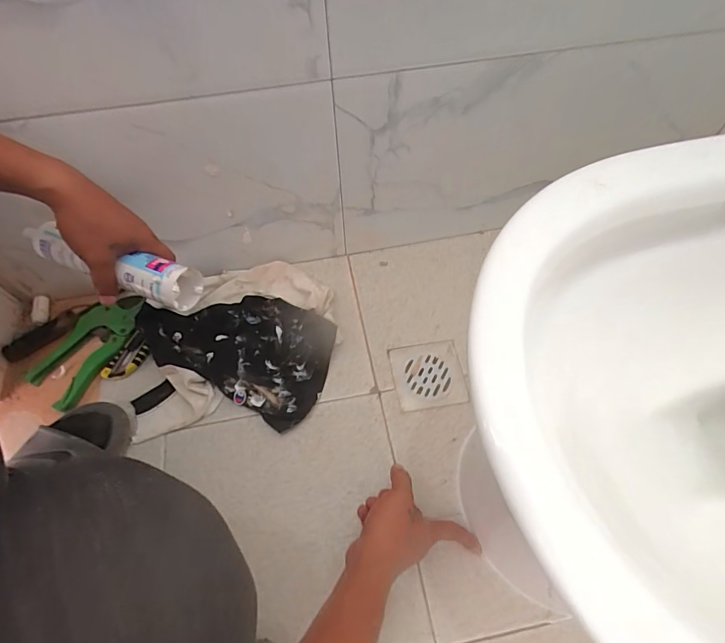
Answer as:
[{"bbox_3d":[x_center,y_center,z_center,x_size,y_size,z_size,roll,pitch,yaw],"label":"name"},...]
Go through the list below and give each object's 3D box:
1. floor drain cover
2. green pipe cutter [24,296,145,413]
[{"bbox_3d":[0.095,0.078,0.604,0.099,0.008,0.097,-8,64,-3],"label":"floor drain cover"},{"bbox_3d":[-0.409,0.033,0.619,0.088,0.026,0.184,30,68,14],"label":"green pipe cutter"}]

